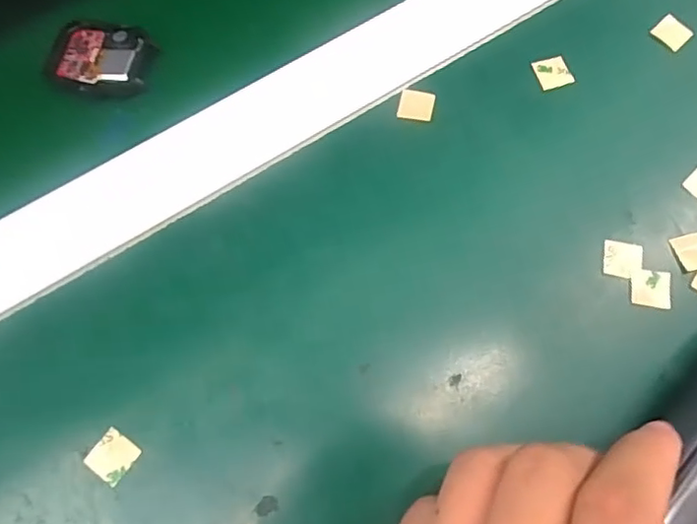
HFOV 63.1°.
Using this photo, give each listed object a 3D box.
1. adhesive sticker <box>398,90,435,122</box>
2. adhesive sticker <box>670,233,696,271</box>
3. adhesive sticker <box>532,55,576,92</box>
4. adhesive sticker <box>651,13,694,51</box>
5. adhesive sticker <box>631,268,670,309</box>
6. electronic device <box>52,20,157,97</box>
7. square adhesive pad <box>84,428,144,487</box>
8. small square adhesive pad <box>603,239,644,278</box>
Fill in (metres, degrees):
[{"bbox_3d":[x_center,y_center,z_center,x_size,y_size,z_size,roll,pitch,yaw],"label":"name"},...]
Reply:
[{"bbox_3d":[0.031,-0.070,0.256,0.016,0.004,0.015,10,70,7],"label":"adhesive sticker"},{"bbox_3d":[0.141,-0.005,0.230,0.014,0.004,0.015,-18,70,-5],"label":"adhesive sticker"},{"bbox_3d":[0.094,-0.088,0.262,0.016,0.004,0.015,-14,78,0],"label":"adhesive sticker"},{"bbox_3d":[0.154,-0.109,0.269,0.017,0.004,0.016,-42,74,-13],"label":"adhesive sticker"},{"bbox_3d":[0.120,0.010,0.224,0.015,0.004,0.015,7,70,4],"label":"adhesive sticker"},{"bbox_3d":[-0.115,-0.093,0.263,0.043,0.009,0.037,9,70,5],"label":"electronic device"},{"bbox_3d":[-0.085,0.070,0.204,0.014,0.004,0.015,38,74,1],"label":"square adhesive pad"},{"bbox_3d":[0.112,-0.001,0.231,0.015,0.004,0.015,9,70,5],"label":"small square adhesive pad"}]

